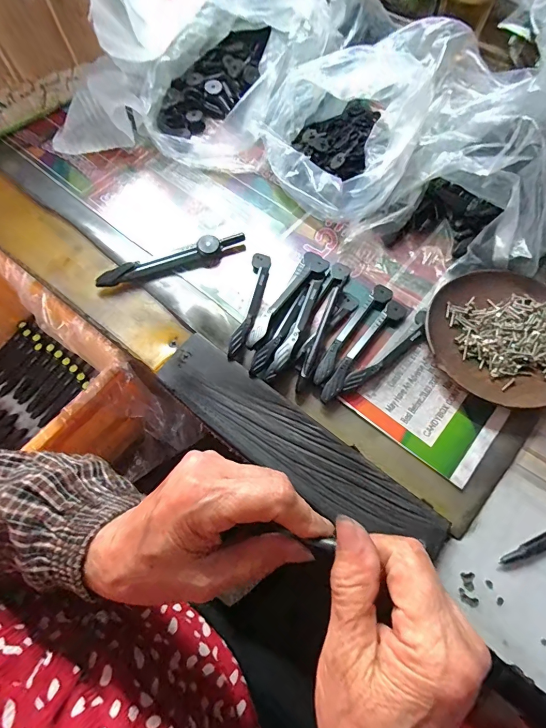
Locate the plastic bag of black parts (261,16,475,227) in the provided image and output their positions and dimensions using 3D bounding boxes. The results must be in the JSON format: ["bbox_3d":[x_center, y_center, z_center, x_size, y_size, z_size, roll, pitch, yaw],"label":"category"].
[{"bbox_3d":[0.088,-0.230,0.346,0.185,0.088,0.143,-41,71,-14],"label":"plastic bag of black parts"}]

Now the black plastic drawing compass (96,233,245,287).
[{"bbox_3d":[-0.089,-0.091,0.337,0.132,0.016,0.017,-23,68,-7],"label":"black plastic drawing compass"}]

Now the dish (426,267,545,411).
[{"bbox_3d":[0.180,-0.022,0.296,0.112,0.014,0.113,-1,67,2],"label":"dish"}]

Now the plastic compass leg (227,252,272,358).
[{"bbox_3d":[-0.018,-0.050,0.316,0.016,0.017,0.106,8,68,5],"label":"plastic compass leg"}]

